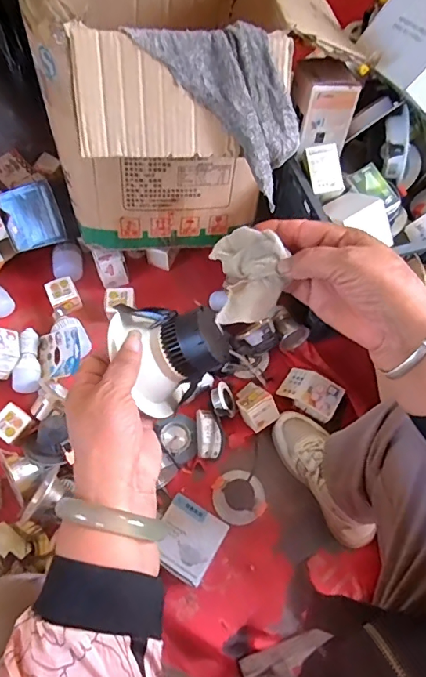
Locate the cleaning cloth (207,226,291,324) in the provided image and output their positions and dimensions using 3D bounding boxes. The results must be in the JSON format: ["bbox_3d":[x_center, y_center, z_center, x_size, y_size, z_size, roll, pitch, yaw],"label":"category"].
[{"bbox_3d":[0.028,-0.050,0.356,0.055,0.014,0.079,-13,66,15],"label":"cleaning cloth"}]

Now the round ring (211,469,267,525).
[{"bbox_3d":[0.045,0.271,0.783,0.088,0.018,0.088,1,65,-1],"label":"round ring"}]

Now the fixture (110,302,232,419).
[{"bbox_3d":[-0.041,0.007,0.387,0.079,0.081,0.087,-31,70,-15],"label":"fixture"}]

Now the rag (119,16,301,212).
[{"bbox_3d":[0.034,-0.334,0.617,0.284,0.083,0.113,41,66,-21],"label":"rag"}]

